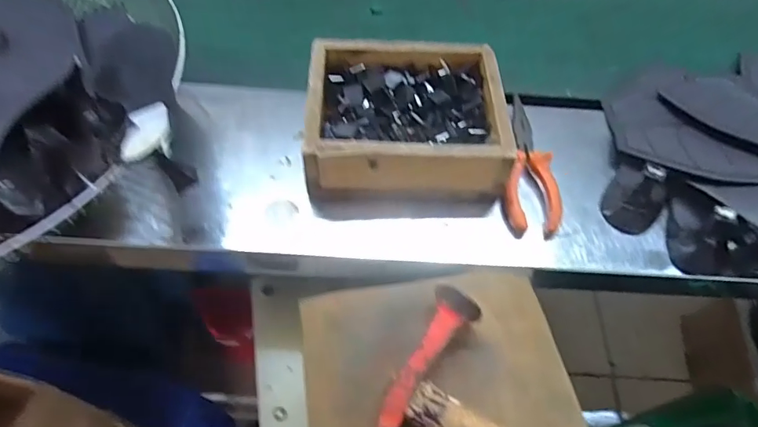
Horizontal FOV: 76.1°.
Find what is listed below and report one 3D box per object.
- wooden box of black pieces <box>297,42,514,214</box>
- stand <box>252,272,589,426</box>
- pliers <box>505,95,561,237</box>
[{"bbox_3d":[0.025,-0.090,0.465,0.179,0.065,0.161,0,57,-3],"label":"wooden box of black pieces"},{"bbox_3d":[0.011,0.144,0.401,0.236,0.166,0.259,1,57,-2],"label":"stand"},{"bbox_3d":[0.142,-0.045,0.469,0.048,0.033,0.149,3,57,-1],"label":"pliers"}]

